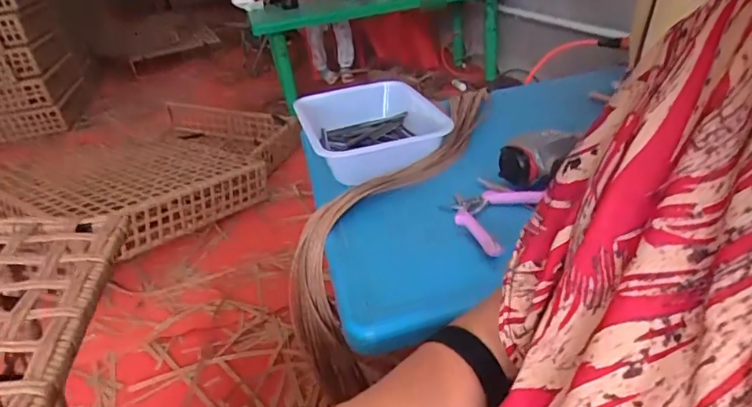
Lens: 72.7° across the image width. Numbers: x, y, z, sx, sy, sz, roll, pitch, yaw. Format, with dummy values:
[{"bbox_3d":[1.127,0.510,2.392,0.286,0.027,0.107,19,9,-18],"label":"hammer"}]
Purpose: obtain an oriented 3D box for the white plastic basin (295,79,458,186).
[{"bbox_3d":[-0.004,-0.135,0.928,0.233,0.083,0.374,-11,29,-11],"label":"white plastic basin"}]

